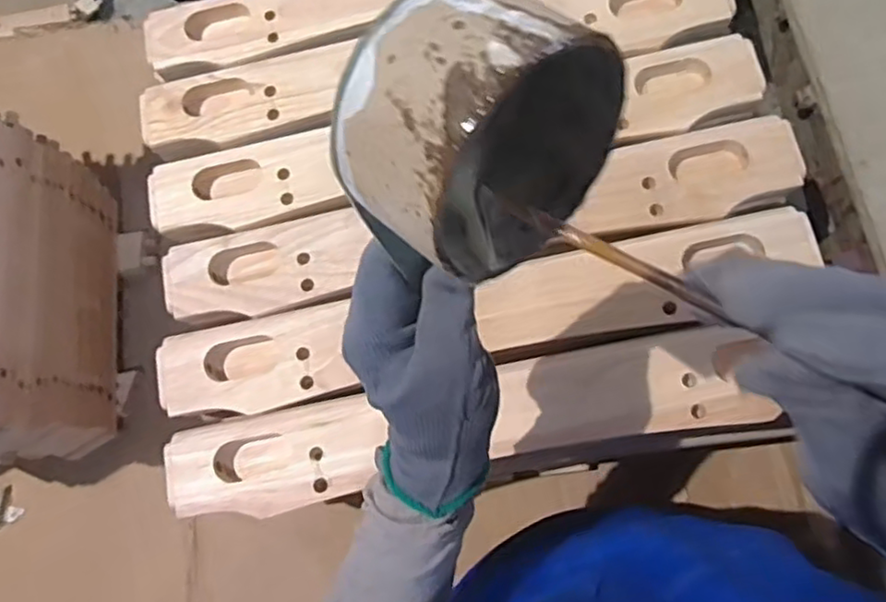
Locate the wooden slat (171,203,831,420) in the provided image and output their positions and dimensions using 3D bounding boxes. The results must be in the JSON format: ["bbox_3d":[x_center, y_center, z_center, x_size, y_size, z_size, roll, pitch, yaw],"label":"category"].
[{"bbox_3d":[0.025,0.012,0.490,0.482,0.023,0.072,-12,75,5],"label":"wooden slat"}]

